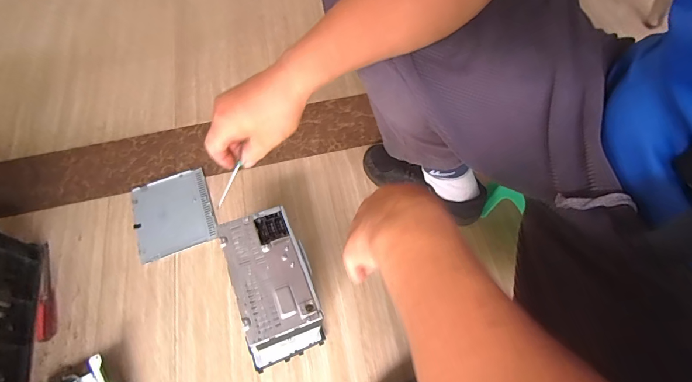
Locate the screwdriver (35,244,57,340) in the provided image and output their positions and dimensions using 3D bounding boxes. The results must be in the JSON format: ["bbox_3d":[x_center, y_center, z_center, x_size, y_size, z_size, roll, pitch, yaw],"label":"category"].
[{"bbox_3d":[-0.579,0.187,0.693,0.022,0.023,0.195,-20,64,-8],"label":"screwdriver"}]

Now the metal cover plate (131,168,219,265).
[{"bbox_3d":[-0.365,0.045,0.758,0.158,0.008,0.178,-20,64,-8],"label":"metal cover plate"}]

